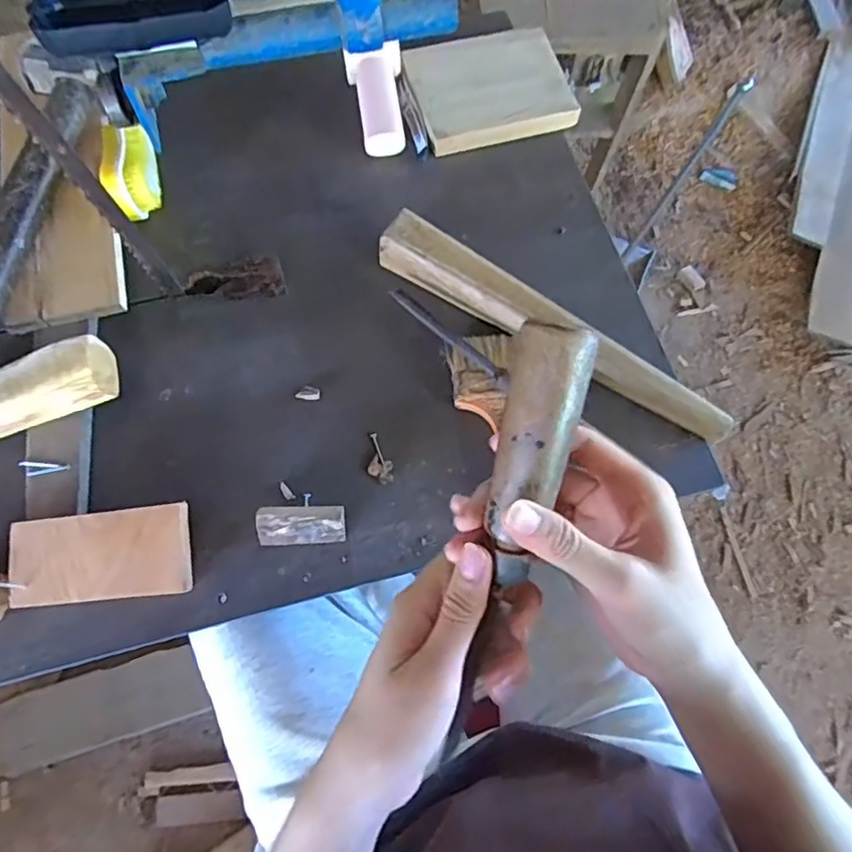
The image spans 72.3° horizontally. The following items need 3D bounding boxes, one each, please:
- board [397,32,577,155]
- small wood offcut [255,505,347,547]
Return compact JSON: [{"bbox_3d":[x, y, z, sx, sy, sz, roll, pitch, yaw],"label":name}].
[{"bbox_3d":[0.073,-0.392,0.674,0.172,0.022,0.143,-14,69,-7],"label":"board"},{"bbox_3d":[-0.102,0.082,0.481,0.070,0.028,0.027,-2,69,-2],"label":"small wood offcut"}]

